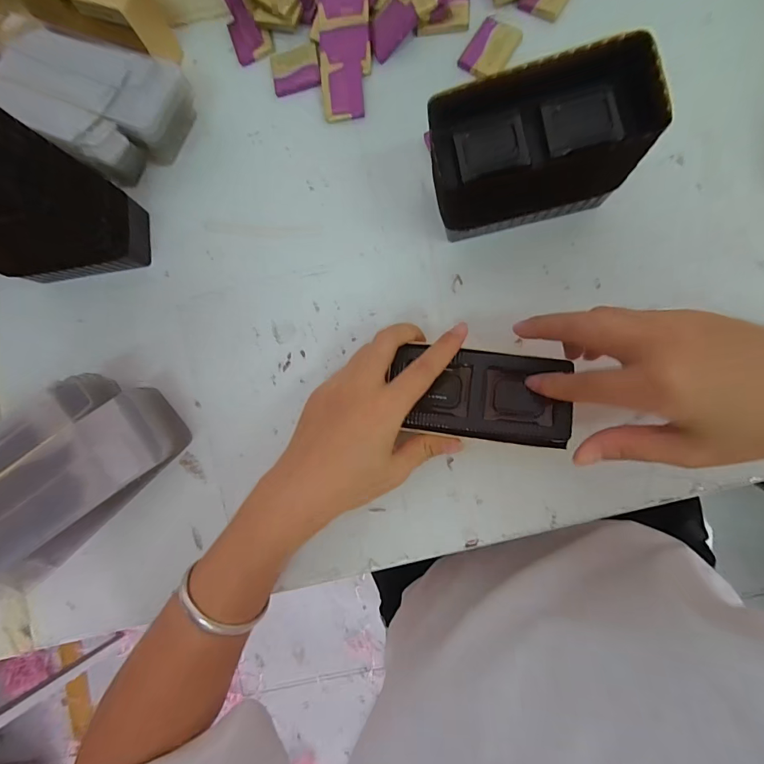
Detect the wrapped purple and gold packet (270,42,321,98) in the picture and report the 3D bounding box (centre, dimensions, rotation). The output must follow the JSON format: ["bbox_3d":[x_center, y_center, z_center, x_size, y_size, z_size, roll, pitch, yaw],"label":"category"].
[{"bbox_3d":[-0.069,-0.251,0.316,0.039,0.004,0.035,-11,85,8],"label":"wrapped purple and gold packet"}]

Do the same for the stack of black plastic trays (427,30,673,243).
[{"bbox_3d":[0.091,-0.138,0.246,0.116,0.082,0.058,-11,85,8],"label":"stack of black plastic trays"}]

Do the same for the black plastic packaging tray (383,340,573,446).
[{"bbox_3d":[0.062,0.008,0.247,0.103,0.009,0.055,5,88,9],"label":"black plastic packaging tray"}]

